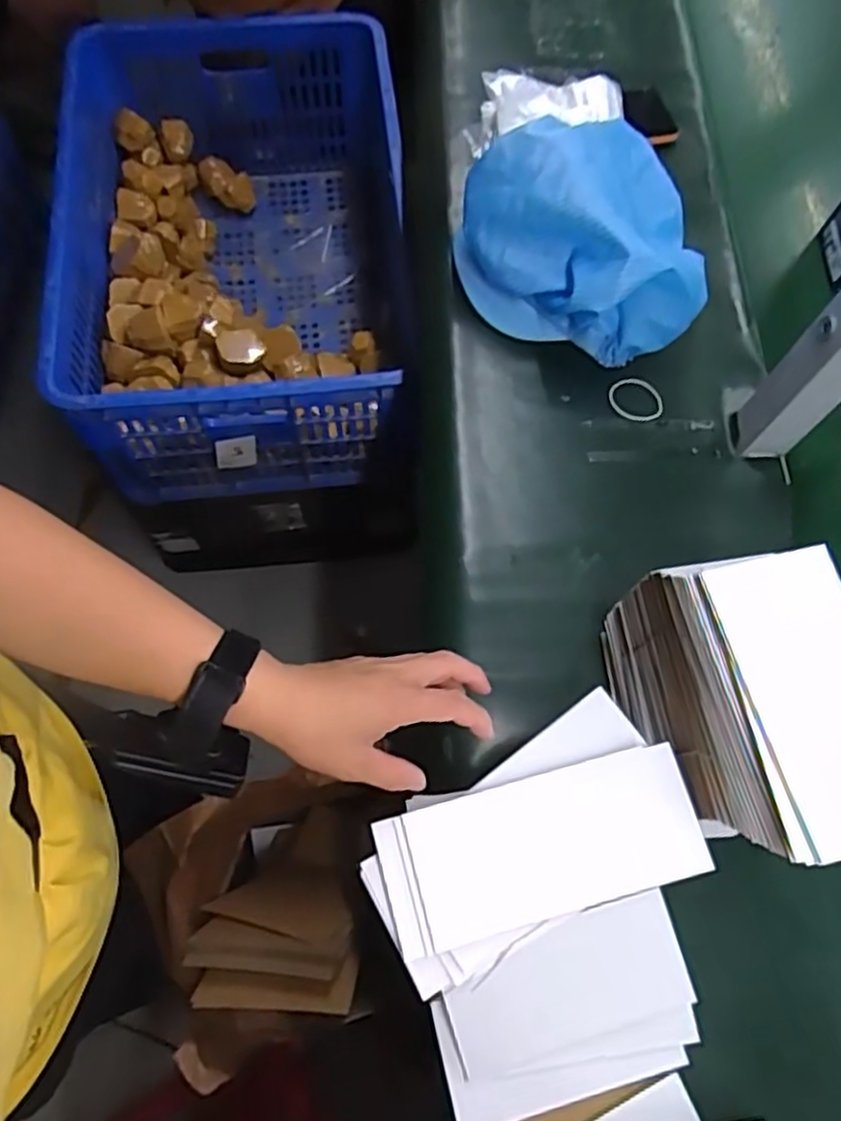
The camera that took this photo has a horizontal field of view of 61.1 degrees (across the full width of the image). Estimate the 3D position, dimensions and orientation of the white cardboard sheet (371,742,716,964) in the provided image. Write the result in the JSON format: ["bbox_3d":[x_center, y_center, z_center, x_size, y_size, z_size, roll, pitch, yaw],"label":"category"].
[{"bbox_3d":[0.073,0.174,0.434,0.192,0.011,0.078,-14,71,-7],"label":"white cardboard sheet"}]

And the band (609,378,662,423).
[{"bbox_3d":[0.199,-0.149,0.658,0.050,0.004,0.043,9,70,1],"label":"band"}]

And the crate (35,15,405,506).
[{"bbox_3d":[-0.236,-0.409,0.988,0.434,0.259,0.596,-1,70,-3],"label":"crate"}]

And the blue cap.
[{"bbox_3d":[0.148,-0.295,0.648,0.223,0.124,0.181,15,70,3],"label":"blue cap"}]

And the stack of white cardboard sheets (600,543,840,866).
[{"bbox_3d":[0.202,0.094,0.471,0.094,0.189,0.178,-11,71,-6],"label":"stack of white cardboard sheets"}]

